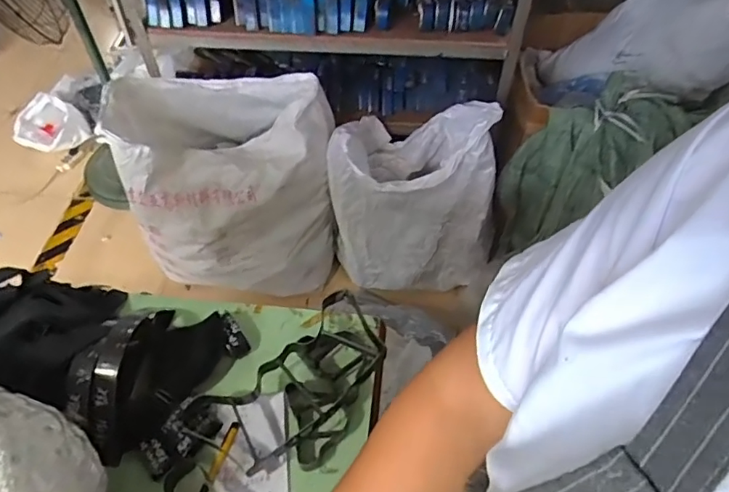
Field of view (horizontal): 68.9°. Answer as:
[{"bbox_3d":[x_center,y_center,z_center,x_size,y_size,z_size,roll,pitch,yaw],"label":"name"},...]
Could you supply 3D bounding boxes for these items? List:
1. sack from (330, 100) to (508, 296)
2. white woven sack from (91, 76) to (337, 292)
[{"bbox_3d":[0.152,-0.157,1.695,0.507,0.596,0.327,-2,52,0],"label":"sack"},{"bbox_3d":[-0.385,-0.161,1.694,0.586,0.664,0.371,-7,52,-4],"label":"white woven sack"}]

